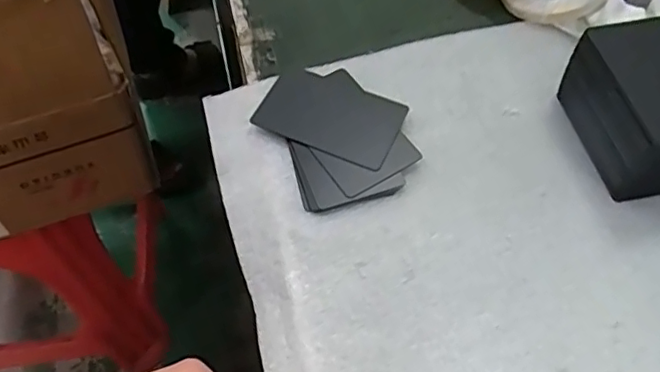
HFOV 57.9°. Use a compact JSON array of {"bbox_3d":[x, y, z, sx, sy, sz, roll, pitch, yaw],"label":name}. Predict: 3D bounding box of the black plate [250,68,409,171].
[{"bbox_3d":[0.001,-0.043,0.367,0.085,0.005,0.054,25,60,15],"label":"black plate"}]

